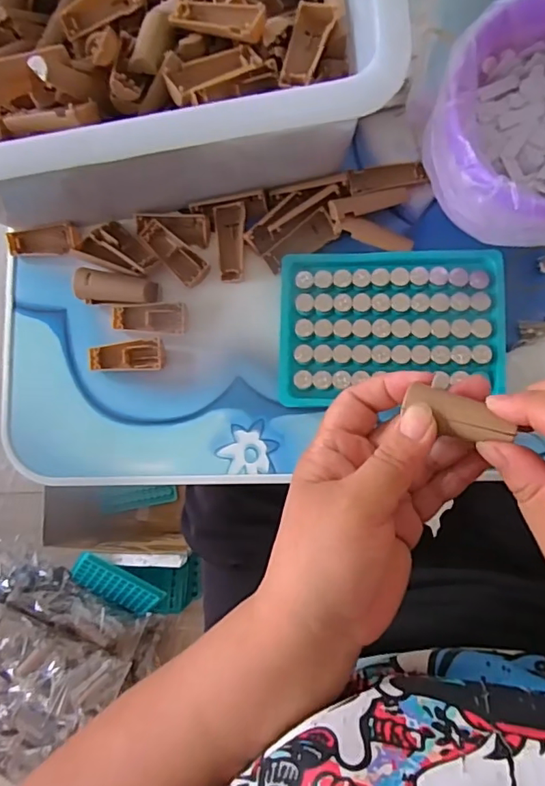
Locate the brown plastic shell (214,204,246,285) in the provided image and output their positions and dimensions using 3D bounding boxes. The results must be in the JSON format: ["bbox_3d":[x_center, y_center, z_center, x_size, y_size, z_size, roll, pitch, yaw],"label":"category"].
[{"bbox_3d":[-0.027,-0.098,0.341,0.020,0.007,0.050,-3,87,8],"label":"brown plastic shell"}]

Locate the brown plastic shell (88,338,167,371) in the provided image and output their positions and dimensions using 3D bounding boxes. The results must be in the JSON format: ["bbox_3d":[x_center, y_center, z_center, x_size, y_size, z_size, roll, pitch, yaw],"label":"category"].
[{"bbox_3d":[-0.096,-0.025,0.342,0.051,0.005,0.020,-1,87,8],"label":"brown plastic shell"}]

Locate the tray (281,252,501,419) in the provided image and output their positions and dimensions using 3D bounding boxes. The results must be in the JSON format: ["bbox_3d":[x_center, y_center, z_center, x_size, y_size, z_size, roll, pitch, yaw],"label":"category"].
[{"bbox_3d":[0.072,-0.040,0.318,0.132,0.011,0.095,0,87,8],"label":"tray"}]

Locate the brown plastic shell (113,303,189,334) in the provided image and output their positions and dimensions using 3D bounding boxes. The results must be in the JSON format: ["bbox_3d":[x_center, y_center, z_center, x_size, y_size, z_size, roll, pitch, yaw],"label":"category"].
[{"bbox_3d":[-0.081,-0.050,0.345,0.049,0.009,0.020,2,87,8],"label":"brown plastic shell"}]

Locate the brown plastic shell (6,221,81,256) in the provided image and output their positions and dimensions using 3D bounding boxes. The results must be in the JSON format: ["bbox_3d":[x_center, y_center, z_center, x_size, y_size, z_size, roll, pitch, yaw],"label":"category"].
[{"bbox_3d":[-0.158,-0.106,0.361,0.055,0.010,0.020,2,87,8],"label":"brown plastic shell"}]

